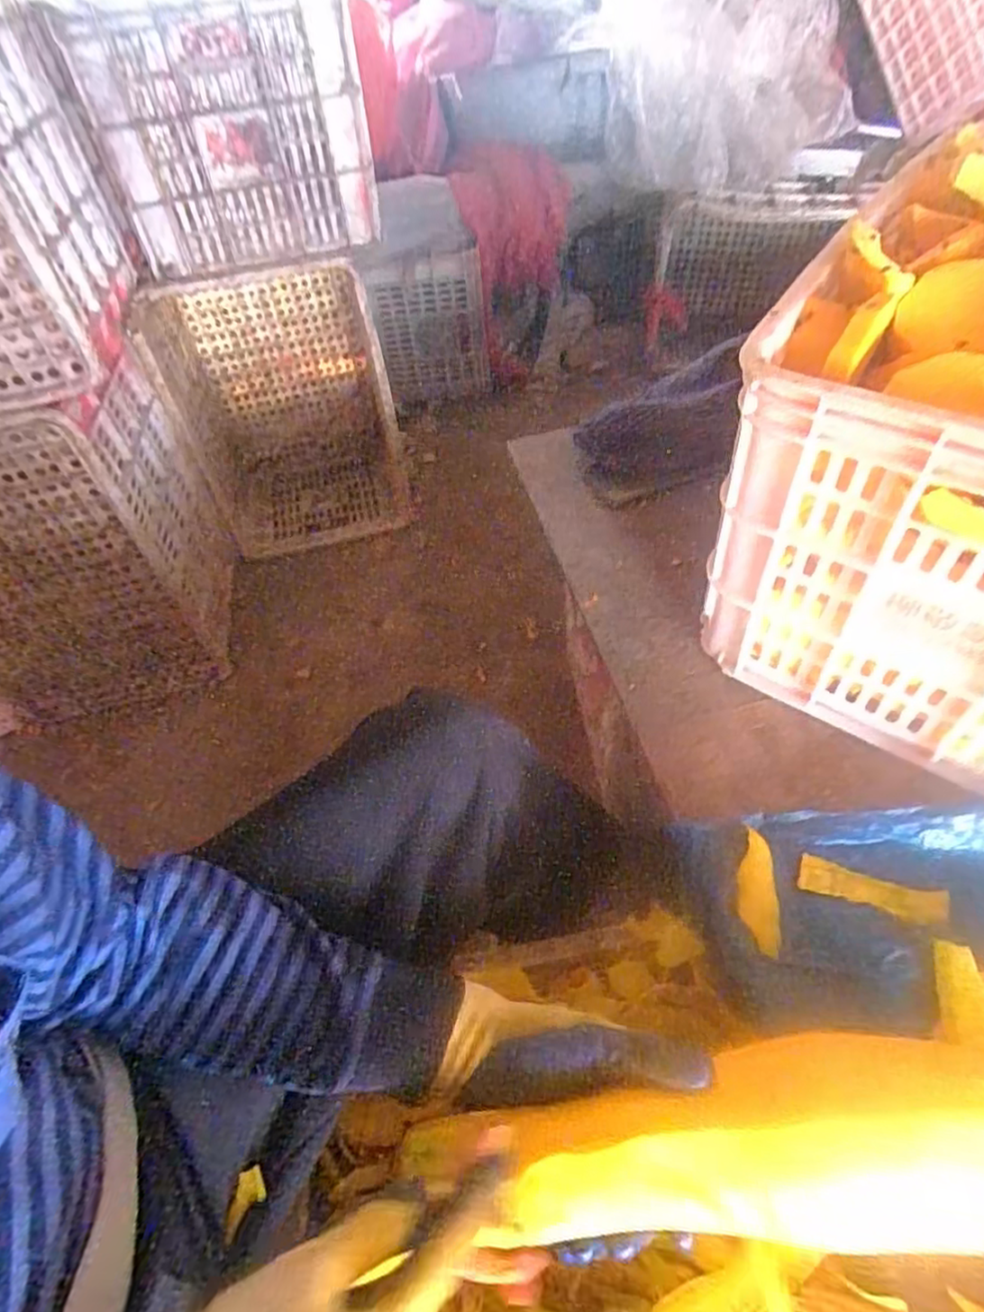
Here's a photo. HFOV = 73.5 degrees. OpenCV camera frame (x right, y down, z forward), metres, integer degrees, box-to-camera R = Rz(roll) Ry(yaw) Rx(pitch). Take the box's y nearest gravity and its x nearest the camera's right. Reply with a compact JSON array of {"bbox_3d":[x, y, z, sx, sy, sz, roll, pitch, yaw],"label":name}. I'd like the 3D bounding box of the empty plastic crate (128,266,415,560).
[{"bbox_3d":[-0.381,-0.456,1.278,0.384,0.469,0.277,-14,51,-3],"label":"empty plastic crate"}]

